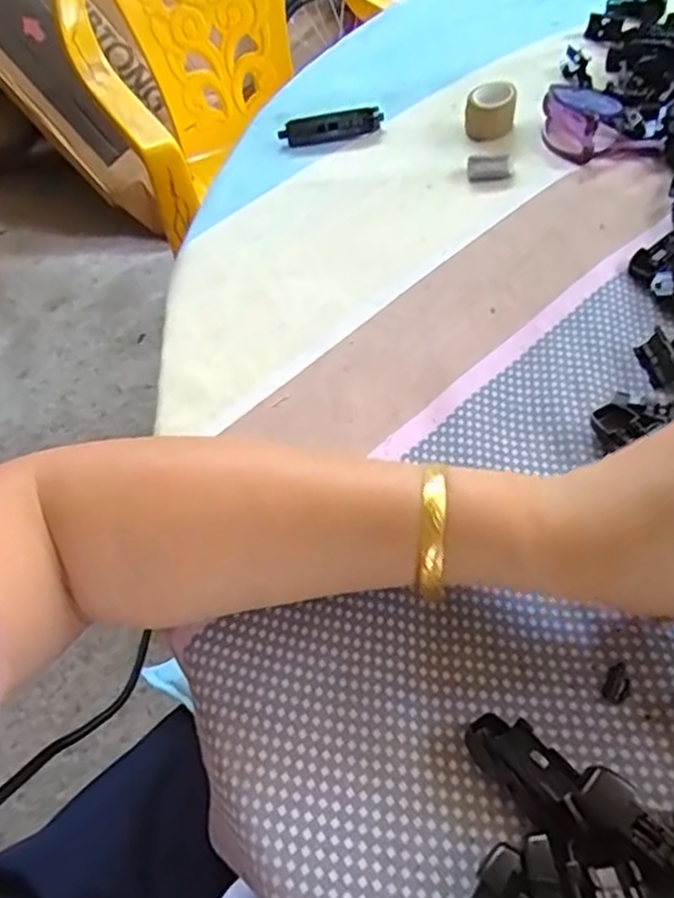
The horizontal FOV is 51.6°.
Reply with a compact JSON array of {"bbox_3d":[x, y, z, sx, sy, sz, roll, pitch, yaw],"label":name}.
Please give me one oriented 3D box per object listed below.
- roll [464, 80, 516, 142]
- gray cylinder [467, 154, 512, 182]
[{"bbox_3d":[0.109,-0.239,0.490,0.033,0.025,0.033,9,56,11],"label":"roll"},{"bbox_3d":[0.100,-0.185,0.458,0.028,0.014,0.013,4,55,8],"label":"gray cylinder"}]

